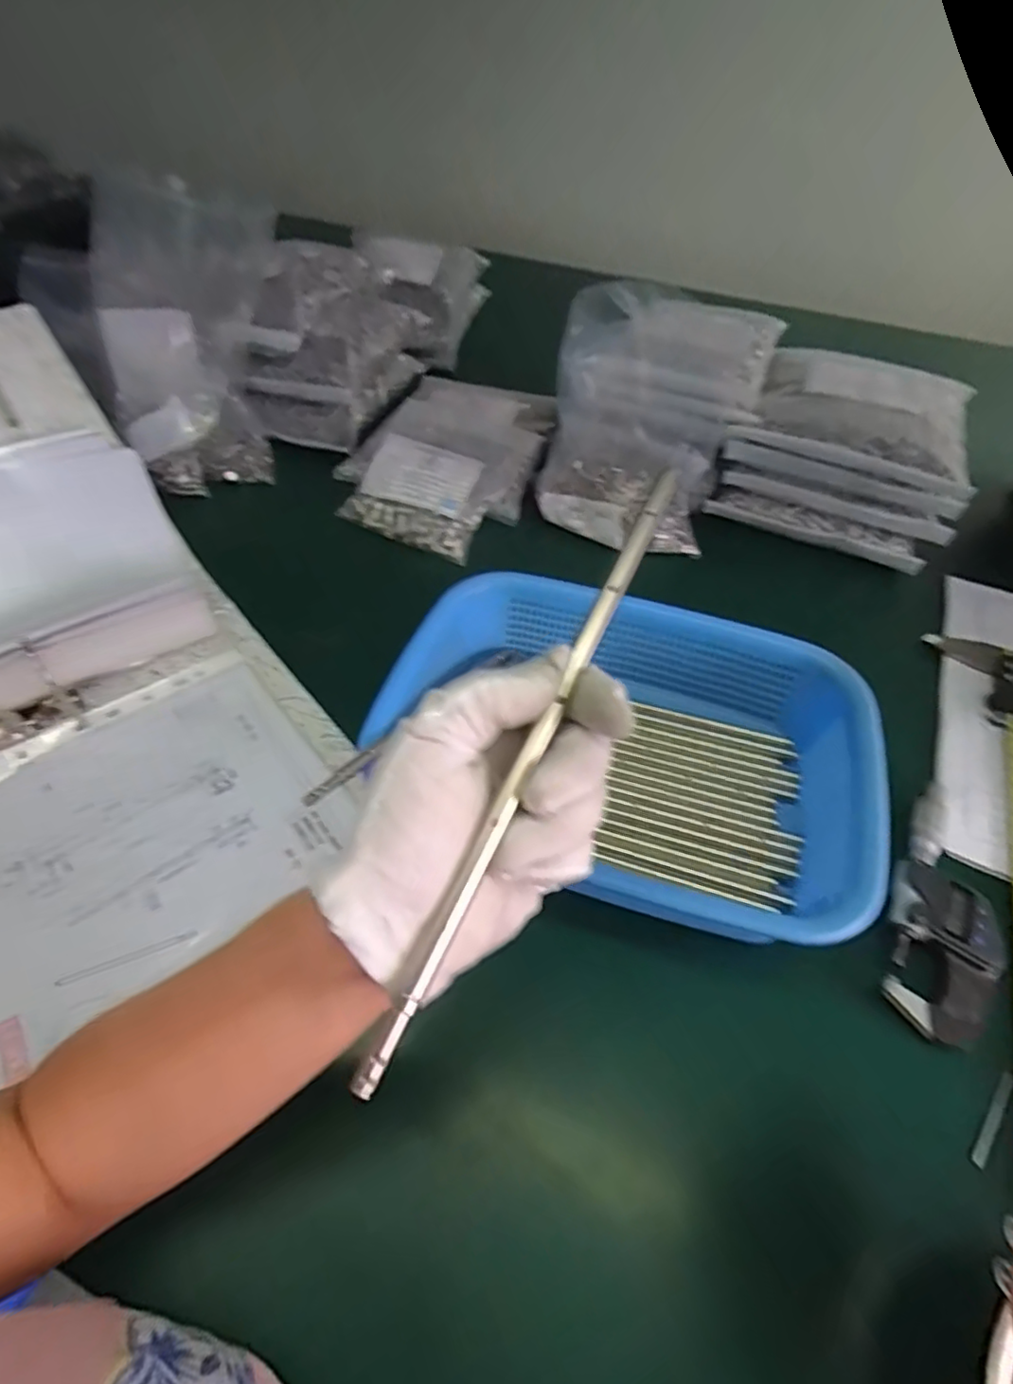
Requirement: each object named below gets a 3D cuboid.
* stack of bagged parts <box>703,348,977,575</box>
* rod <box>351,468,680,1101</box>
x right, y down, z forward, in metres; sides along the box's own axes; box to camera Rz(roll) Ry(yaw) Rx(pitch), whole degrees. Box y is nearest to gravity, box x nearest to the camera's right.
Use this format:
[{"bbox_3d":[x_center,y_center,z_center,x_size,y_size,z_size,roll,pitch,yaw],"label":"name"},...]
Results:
[{"bbox_3d":[0.318,-0.230,0.593,0.192,0.108,0.168,20,54,14],"label":"stack of bagged parts"},{"bbox_3d":[0.011,0.015,0.206,0.006,0.007,0.228,23,74,16],"label":"rod"}]

